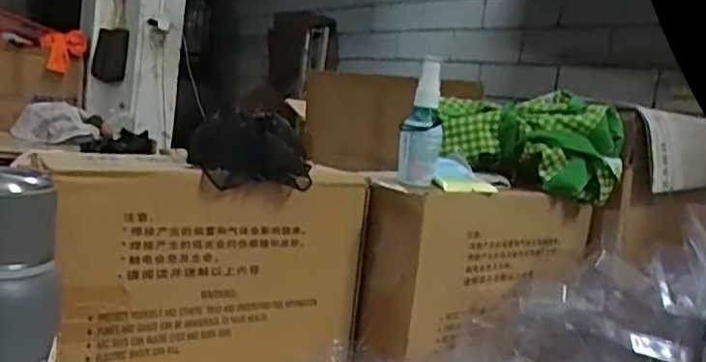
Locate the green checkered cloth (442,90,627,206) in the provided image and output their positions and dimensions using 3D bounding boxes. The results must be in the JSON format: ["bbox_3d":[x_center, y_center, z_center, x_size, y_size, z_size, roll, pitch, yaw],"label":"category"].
[{"bbox_3d":[0.192,-0.043,0.724,0.192,0.097,0.087,10,7,15],"label":"green checkered cloth"}]

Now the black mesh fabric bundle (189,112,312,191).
[{"bbox_3d":[-0.086,-0.029,0.562,0.087,0.055,0.077,4,8,-28],"label":"black mesh fabric bundle"}]

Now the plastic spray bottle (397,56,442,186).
[{"bbox_3d":[0.065,-0.055,0.613,0.037,0.116,0.032,9,7,7],"label":"plastic spray bottle"}]

